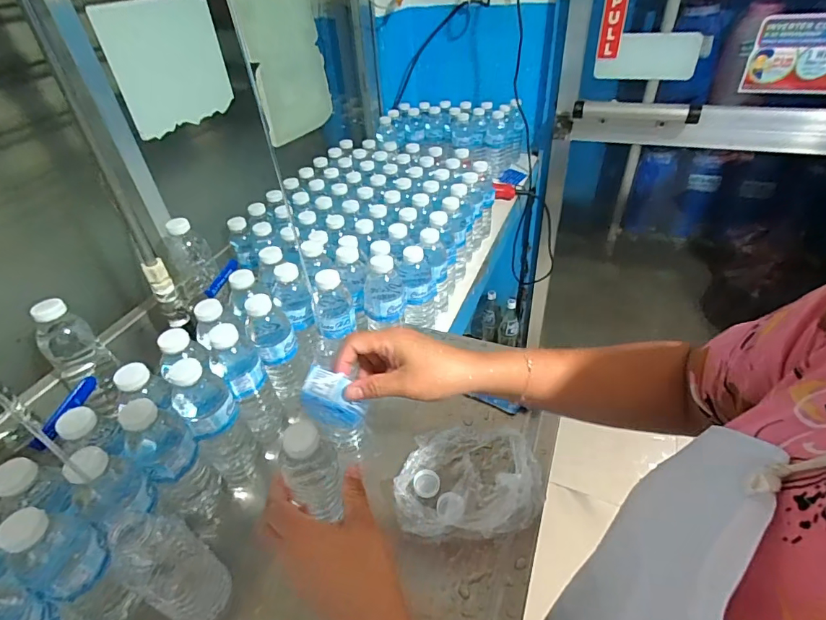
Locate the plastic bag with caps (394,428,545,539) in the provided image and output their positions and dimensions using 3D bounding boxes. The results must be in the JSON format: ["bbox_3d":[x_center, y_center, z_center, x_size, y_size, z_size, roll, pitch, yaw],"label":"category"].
[{"bbox_3d":[0.066,0.199,0.525,0.163,0.024,0.131,-1,40,5],"label":"plastic bag with caps"}]

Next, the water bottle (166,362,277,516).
[{"bbox_3d":[-0.228,0.156,0.533,0.063,0.234,0.061,-23,43,-20],"label":"water bottle"}]

